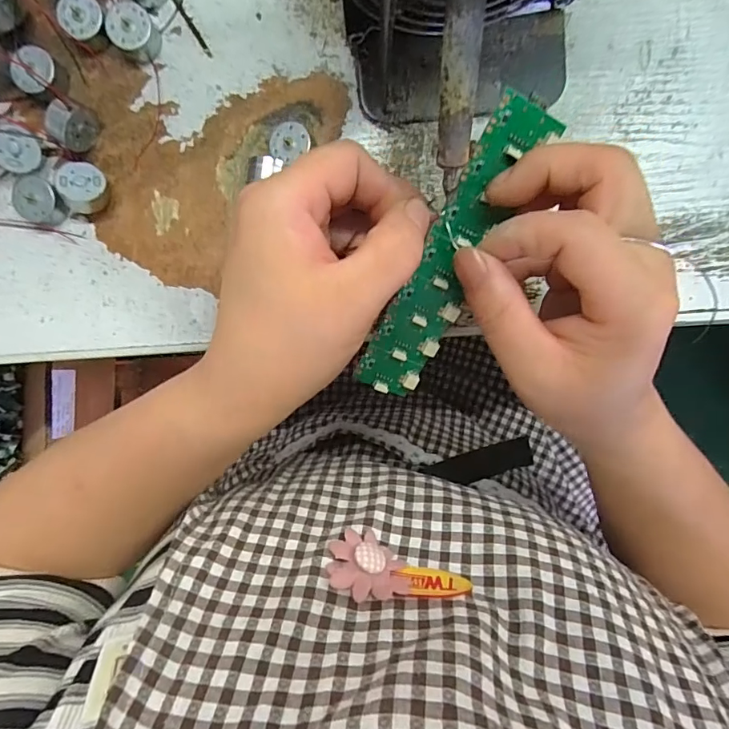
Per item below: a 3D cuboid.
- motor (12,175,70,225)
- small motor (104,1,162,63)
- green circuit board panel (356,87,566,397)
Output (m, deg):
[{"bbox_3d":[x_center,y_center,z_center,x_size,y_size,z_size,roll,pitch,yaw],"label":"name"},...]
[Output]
[{"bbox_3d":[-0.178,-0.089,0.251,0.022,0.015,0.022,9,93,1],"label":"motor"},{"bbox_3d":[-0.122,-0.175,0.242,0.023,0.015,0.020,-41,91,3],"label":"small motor"},{"bbox_3d":[0.037,-0.044,0.203,0.029,0.004,0.135,21,113,-16],"label":"green circuit board panel"}]

